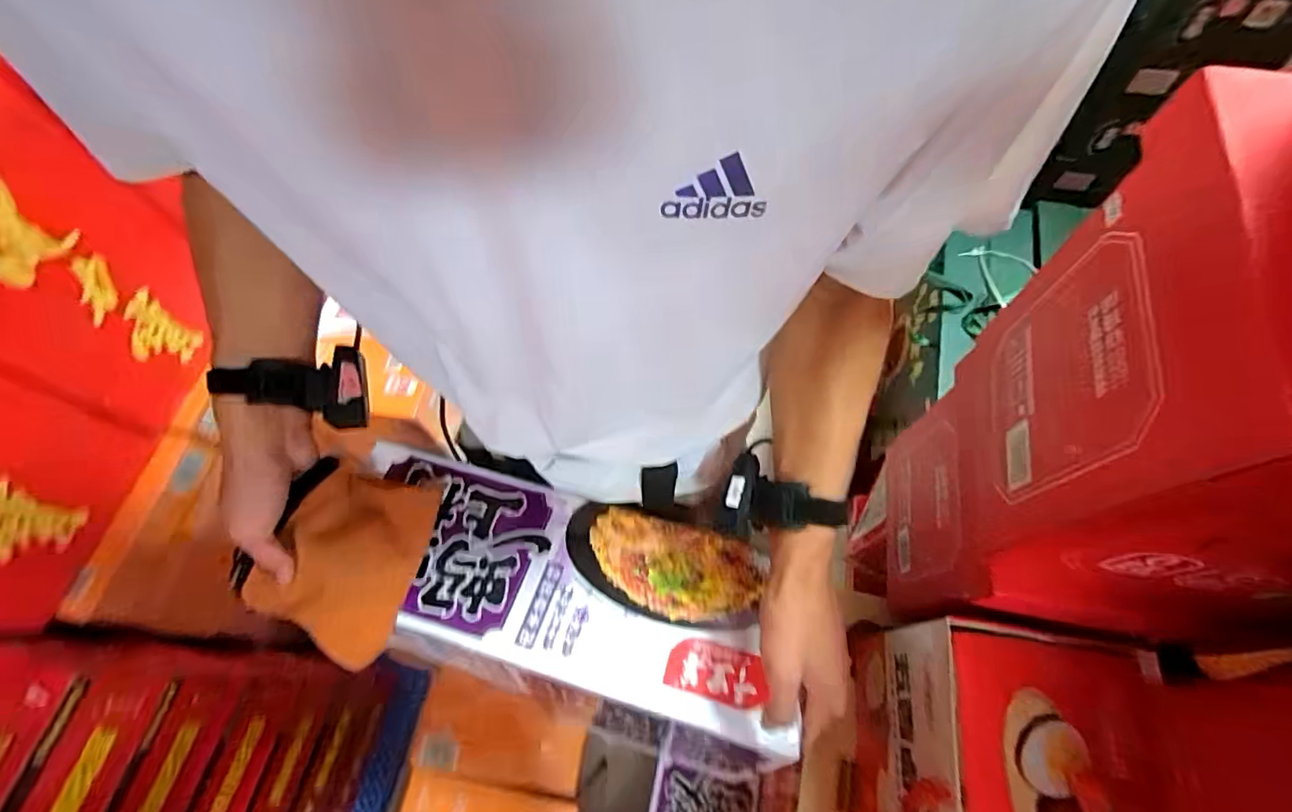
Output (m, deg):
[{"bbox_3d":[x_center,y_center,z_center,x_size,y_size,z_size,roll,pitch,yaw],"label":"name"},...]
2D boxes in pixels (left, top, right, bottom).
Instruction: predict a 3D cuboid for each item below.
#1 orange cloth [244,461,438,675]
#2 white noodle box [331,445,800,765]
[{"bbox_3d":[-0.272,0.142,0.523,0.137,0.060,0.153,31,46,-22],"label":"orange cloth"},{"bbox_3d":[-0.089,0.181,0.532,0.424,0.072,0.203,11,63,6],"label":"white noodle box"}]

